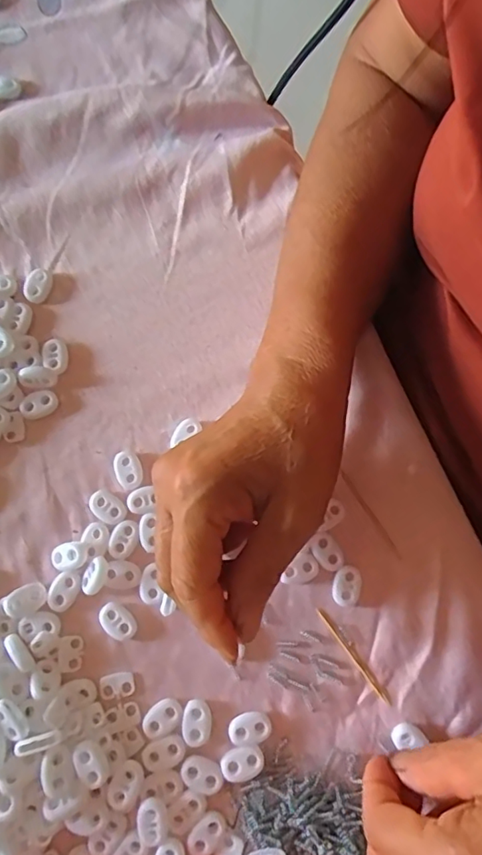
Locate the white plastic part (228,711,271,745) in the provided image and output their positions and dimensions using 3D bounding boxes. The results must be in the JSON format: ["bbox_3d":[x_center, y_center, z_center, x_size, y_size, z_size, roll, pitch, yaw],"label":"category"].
[{"bbox_3d":[0.005,0.160,0.279,0.022,0.005,0.013,-8,77,-3],"label":"white plastic part"}]

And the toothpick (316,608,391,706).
[{"bbox_3d":[0.062,0.126,0.289,0.004,0.004,0.060,-37,81,-9],"label":"toothpick"}]

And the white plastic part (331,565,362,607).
[{"bbox_3d":[0.059,0.089,0.295,0.016,0.005,0.022,9,77,1],"label":"white plastic part"}]

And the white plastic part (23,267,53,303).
[{"bbox_3d":[-0.128,-0.090,0.330,0.016,0.006,0.022,19,77,3],"label":"white plastic part"}]

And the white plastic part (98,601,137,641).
[{"bbox_3d":[-0.068,0.107,0.289,0.016,0.005,0.022,-41,81,-10],"label":"white plastic part"}]

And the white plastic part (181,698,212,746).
[{"bbox_3d":[-0.023,0.157,0.277,0.015,0.004,0.021,1,77,-1],"label":"white plastic part"}]

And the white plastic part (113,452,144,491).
[{"bbox_3d":[-0.066,0.025,0.307,0.015,0.005,0.023,-22,79,-6],"label":"white plastic part"}]

